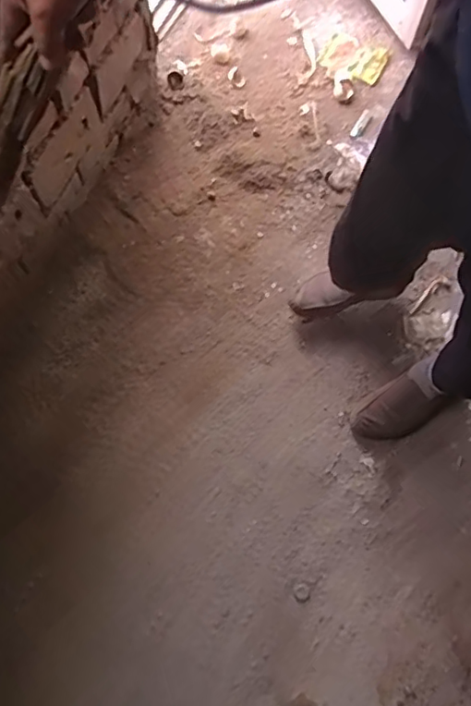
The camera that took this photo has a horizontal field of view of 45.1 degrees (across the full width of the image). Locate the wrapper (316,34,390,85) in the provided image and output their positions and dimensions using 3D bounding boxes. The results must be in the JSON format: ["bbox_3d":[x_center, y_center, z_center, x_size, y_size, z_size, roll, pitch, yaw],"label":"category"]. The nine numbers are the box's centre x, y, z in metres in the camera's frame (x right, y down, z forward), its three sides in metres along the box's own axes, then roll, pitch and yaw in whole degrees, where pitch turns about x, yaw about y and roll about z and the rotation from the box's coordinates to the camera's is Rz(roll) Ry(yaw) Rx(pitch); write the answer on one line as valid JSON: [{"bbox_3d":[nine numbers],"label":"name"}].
[{"bbox_3d":[0.289,-0.725,1.390,0.154,0.015,0.114,26,73,7],"label":"wrapper"}]

